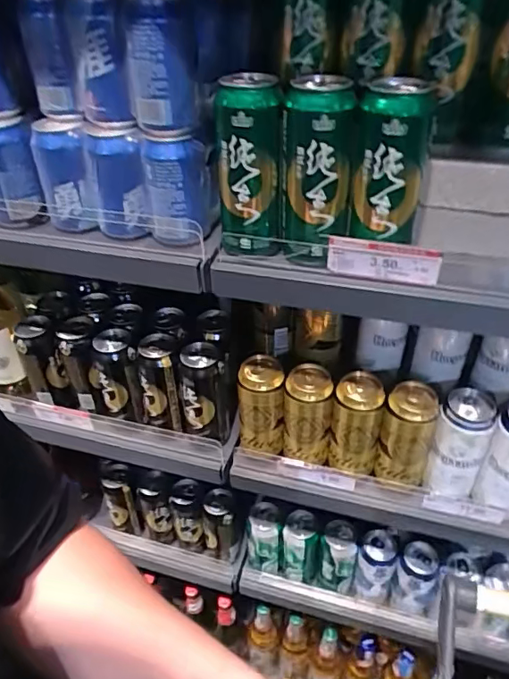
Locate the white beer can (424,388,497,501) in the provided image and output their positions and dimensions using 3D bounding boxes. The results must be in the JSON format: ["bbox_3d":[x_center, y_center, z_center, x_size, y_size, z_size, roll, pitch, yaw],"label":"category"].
[{"bbox_3d":[0.263,0.135,0.655,0.061,0.135,0.066,15,41,19],"label":"white beer can"}]

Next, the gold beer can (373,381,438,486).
[{"bbox_3d":[0.199,0.124,0.669,0.064,0.133,0.058,12,40,15],"label":"gold beer can"}]

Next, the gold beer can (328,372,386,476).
[{"bbox_3d":[0.136,0.115,0.685,0.061,0.135,0.058,8,40,11],"label":"gold beer can"}]

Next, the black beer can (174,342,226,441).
[{"bbox_3d":[-0.079,0.085,0.757,0.067,0.160,0.062,0,39,0],"label":"black beer can"}]

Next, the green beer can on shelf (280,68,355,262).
[{"bbox_3d":[0.057,-0.153,0.479,0.063,0.157,0.058,2,39,3],"label":"green beer can on shelf"}]

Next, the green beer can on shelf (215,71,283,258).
[{"bbox_3d":[-0.005,-0.166,0.499,0.060,0.159,0.063,-1,39,0],"label":"green beer can on shelf"}]

